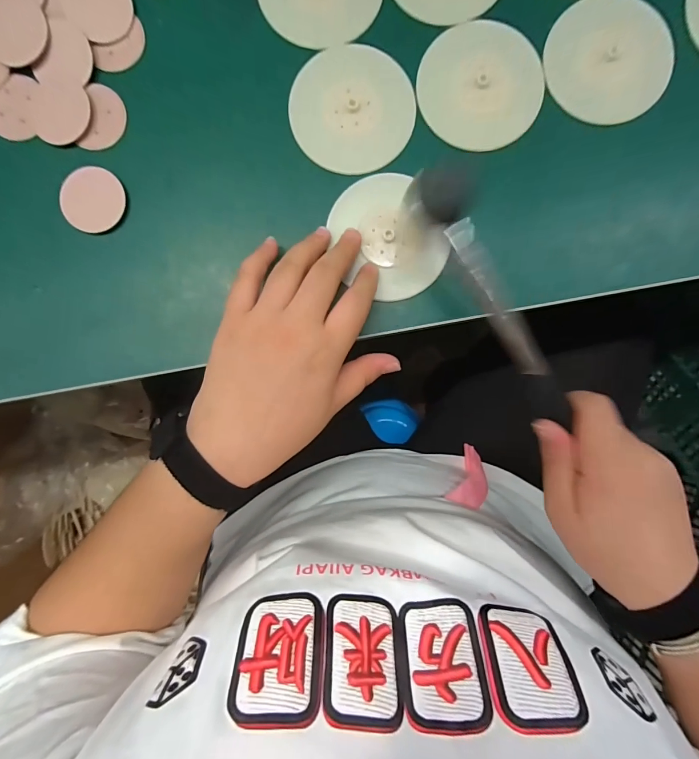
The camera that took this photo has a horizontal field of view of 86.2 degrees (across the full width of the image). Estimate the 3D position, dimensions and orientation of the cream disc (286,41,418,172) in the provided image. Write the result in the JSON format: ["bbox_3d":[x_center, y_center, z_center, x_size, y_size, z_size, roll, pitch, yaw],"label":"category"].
[{"bbox_3d":[0.002,-0.188,0.259,0.083,0.004,0.085,0,95,0],"label":"cream disc"}]

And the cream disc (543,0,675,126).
[{"bbox_3d":[0.179,-0.220,0.257,0.082,0.005,0.081,0,95,0],"label":"cream disc"}]

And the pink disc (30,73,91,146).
[{"bbox_3d":[-0.199,-0.185,0.256,0.040,0.004,0.044,3,95,0],"label":"pink disc"}]

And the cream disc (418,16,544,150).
[{"bbox_3d":[0.091,-0.203,0.258,0.082,0.004,0.083,0,95,0],"label":"cream disc"}]

